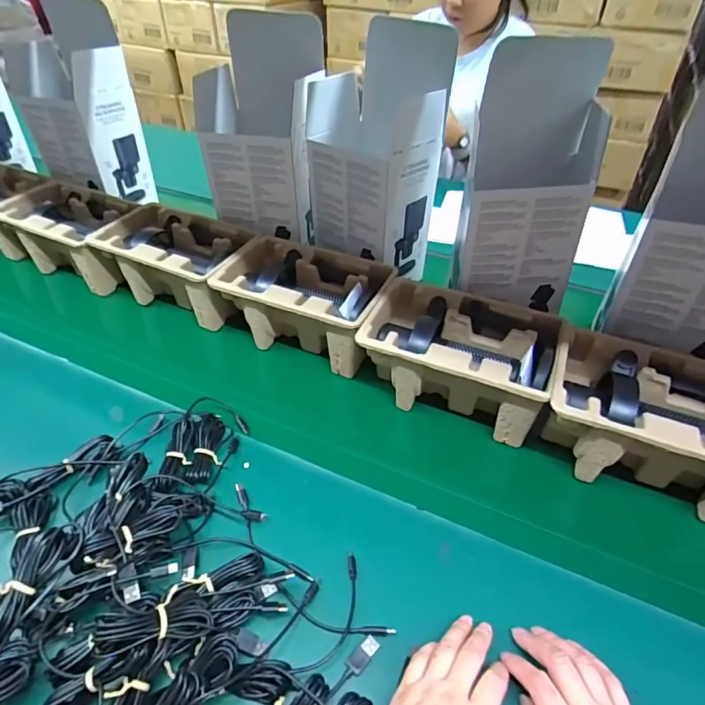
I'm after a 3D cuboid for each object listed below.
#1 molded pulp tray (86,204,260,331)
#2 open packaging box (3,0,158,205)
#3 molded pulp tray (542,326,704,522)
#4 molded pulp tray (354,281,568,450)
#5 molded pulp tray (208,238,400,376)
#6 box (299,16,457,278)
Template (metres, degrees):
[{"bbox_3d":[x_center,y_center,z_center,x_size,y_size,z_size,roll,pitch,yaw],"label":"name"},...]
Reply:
[{"bbox_3d":[-0.271,-0.137,0.746,0.241,0.102,0.132,18,45,19],"label":"molded pulp tray"},{"bbox_3d":[-0.507,-0.455,0.881,0.172,0.301,0.156,25,48,25],"label":"open packaging box"},{"bbox_3d":[0.329,0.078,0.512,0.222,0.109,0.136,18,45,19],"label":"molded pulp tray"},{"bbox_3d":[0.131,0.008,0.595,0.224,0.100,0.145,17,45,18],"label":"molded pulp tray"},{"bbox_3d":[-0.064,-0.064,0.669,0.228,0.101,0.151,17,45,18],"label":"molded pulp tray"},{"bbox_3d":[0.033,-0.294,0.702,0.141,0.301,0.163,-33,52,-31],"label":"box"}]

